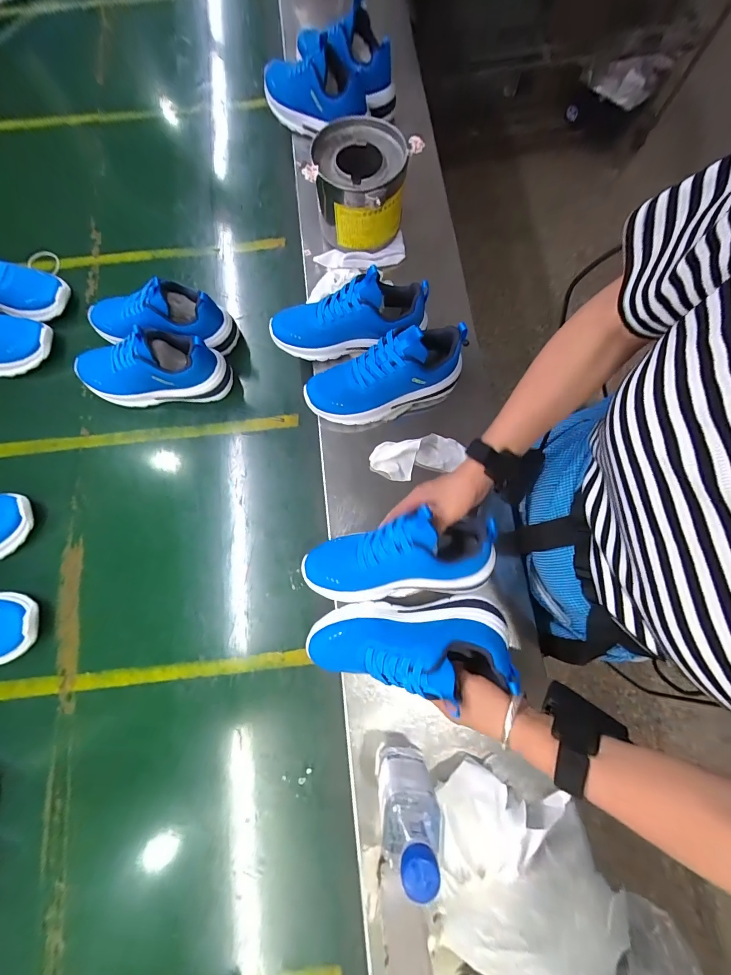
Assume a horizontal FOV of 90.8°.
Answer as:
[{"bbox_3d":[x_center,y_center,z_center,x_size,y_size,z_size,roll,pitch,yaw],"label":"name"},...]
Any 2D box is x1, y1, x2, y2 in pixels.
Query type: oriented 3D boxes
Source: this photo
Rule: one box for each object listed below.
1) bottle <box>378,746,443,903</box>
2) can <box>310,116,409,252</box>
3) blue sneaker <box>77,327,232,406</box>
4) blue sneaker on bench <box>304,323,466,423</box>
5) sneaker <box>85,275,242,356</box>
[{"bbox_3d":[0.046,0.333,0.371,0.060,0.160,0.058,-9,78,-2],"label":"bottle"},{"bbox_3d":[-0.008,-0.475,0.586,0.140,0.123,0.141,0,78,0],"label":"can"},{"bbox_3d":[-0.328,-0.181,0.534,0.225,0.117,0.084,-2,78,-1],"label":"blue sneaker"},{"bbox_3d":[0.027,-0.159,0.506,0.223,0.102,0.087,-22,79,-5],"label":"blue sneaker on bench"},{"bbox_3d":[-0.324,-0.262,0.561,0.224,0.108,0.075,3,78,0],"label":"sneaker"}]

